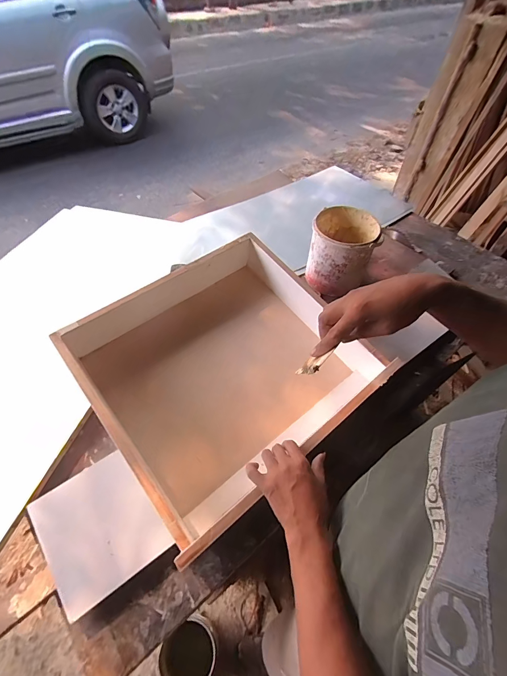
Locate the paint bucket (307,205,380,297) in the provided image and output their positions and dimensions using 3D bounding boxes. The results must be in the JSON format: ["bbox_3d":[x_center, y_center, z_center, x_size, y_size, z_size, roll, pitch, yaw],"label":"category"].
[{"bbox_3d":[0.249,-0.250,0.925,0.170,0.174,0.173,13,53,9],"label":"paint bucket"}]

